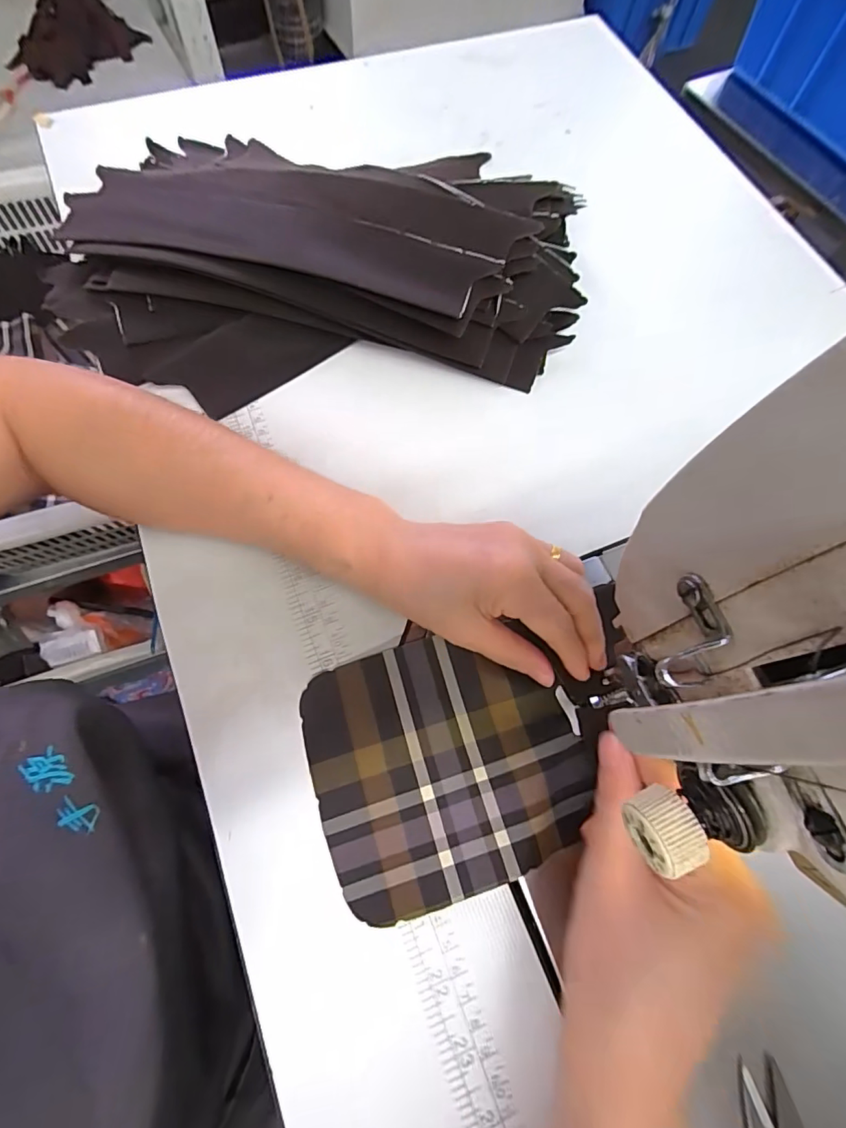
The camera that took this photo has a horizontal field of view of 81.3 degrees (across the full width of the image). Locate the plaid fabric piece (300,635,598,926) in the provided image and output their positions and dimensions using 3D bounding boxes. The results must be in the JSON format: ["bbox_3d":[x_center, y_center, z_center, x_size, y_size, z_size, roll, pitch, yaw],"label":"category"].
[{"bbox_3d":[0.011,0.095,0.243,0.127,0.010,0.114,-18,72,-9],"label":"plaid fabric piece"}]

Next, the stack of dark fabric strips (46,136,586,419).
[{"bbox_3d":[-0.074,-0.184,0.320,0.349,0.049,0.172,7,70,0],"label":"stack of dark fabric strips"}]

